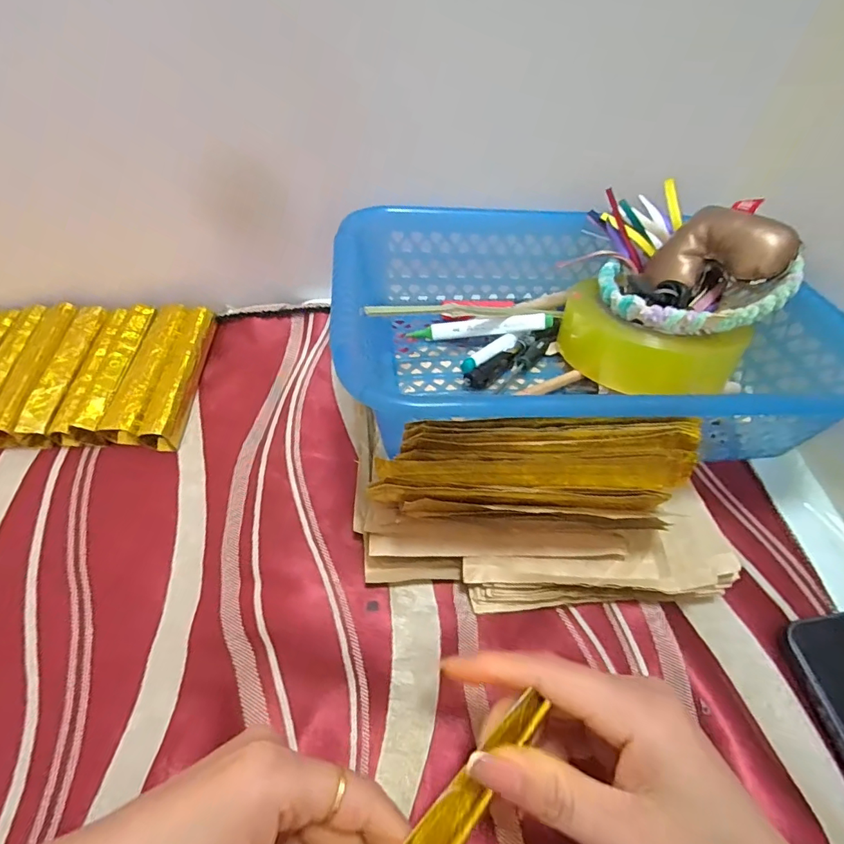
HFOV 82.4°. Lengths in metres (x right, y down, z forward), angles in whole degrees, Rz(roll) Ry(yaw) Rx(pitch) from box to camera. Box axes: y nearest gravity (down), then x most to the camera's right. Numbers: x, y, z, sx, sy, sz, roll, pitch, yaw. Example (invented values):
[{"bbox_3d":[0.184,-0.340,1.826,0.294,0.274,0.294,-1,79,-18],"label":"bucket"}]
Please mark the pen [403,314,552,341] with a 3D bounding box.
[{"bbox_3d":[0.046,-0.075,0.381,0.110,0.015,0.011,-1,51,-2],"label":"pen"}]

